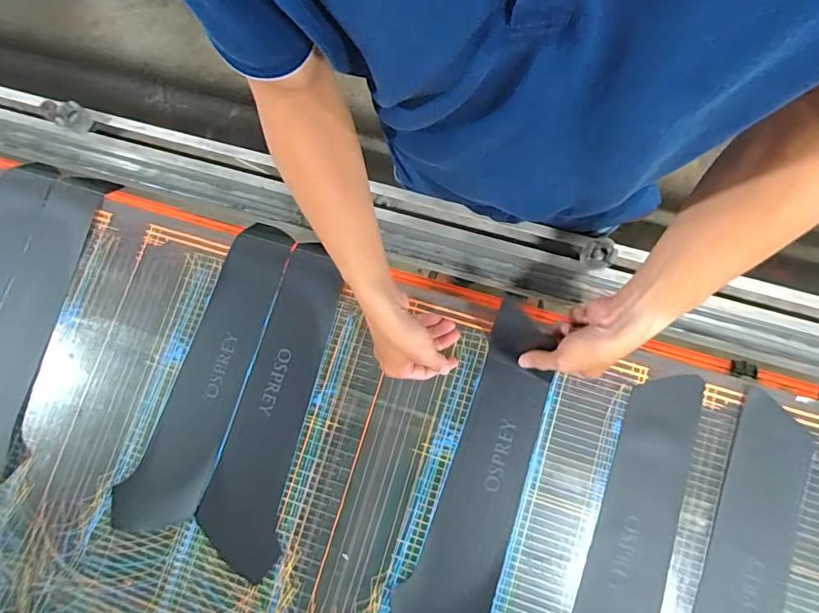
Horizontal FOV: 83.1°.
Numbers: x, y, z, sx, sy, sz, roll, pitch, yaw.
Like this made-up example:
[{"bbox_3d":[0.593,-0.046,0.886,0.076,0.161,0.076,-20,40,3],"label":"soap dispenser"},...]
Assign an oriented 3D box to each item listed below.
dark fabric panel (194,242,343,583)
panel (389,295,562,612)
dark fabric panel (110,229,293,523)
[{"bbox_3d":[-0.187,0.125,0.621,0.110,0.028,0.426,11,83,6],"label":"dark fabric panel"},{"bbox_3d":[0.096,0.210,0.591,0.105,0.016,0.421,18,82,5],"label":"panel"},{"bbox_3d":[-0.274,0.097,0.644,0.108,0.015,0.443,22,83,7],"label":"dark fabric panel"}]

